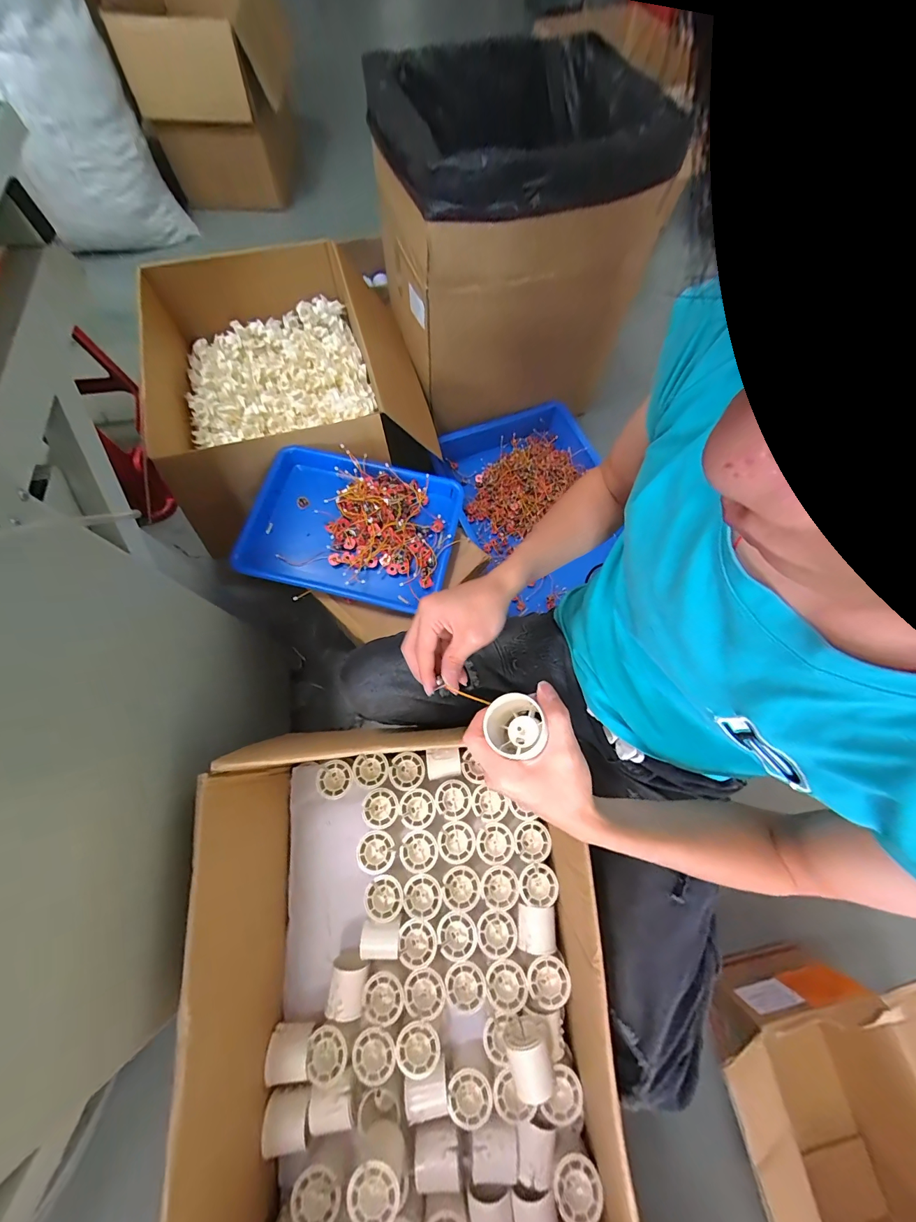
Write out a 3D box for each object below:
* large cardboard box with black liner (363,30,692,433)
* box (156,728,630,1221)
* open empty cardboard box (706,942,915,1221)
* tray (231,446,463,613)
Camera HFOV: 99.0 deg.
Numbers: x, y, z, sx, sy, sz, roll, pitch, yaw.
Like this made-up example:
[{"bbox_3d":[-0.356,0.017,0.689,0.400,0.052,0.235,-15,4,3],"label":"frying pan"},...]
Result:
[{"bbox_3d":[0.101,-0.832,0.903,0.483,0.477,0.478,-18,72,-8],"label":"large cardboard box with black liner"},{"bbox_3d":[-0.054,0.464,0.479,0.423,0.238,0.595,-8,71,-5],"label":"box"},{"bbox_3d":[0.596,0.808,0.589,0.407,0.261,0.405,-6,71,-4],"label":"open empty cardboard box"},{"bbox_3d":[-0.177,-0.145,0.653,0.338,0.053,0.250,11,71,2],"label":"tray"}]

